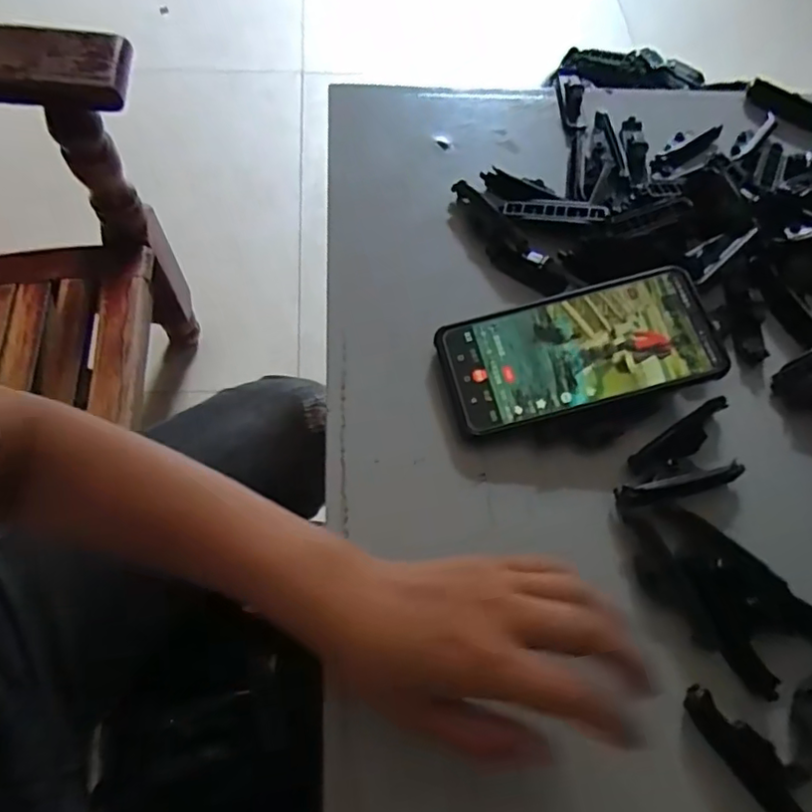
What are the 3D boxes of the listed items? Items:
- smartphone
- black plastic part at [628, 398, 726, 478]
[{"bbox_3d":[0.108,-0.035,0.385,0.167,0.006,0.080,-14,71,0],"label":"smartphone"},{"bbox_3d":[0.173,0.020,0.381,0.078,0.009,0.020,-31,70,-17],"label":"black plastic part"}]

